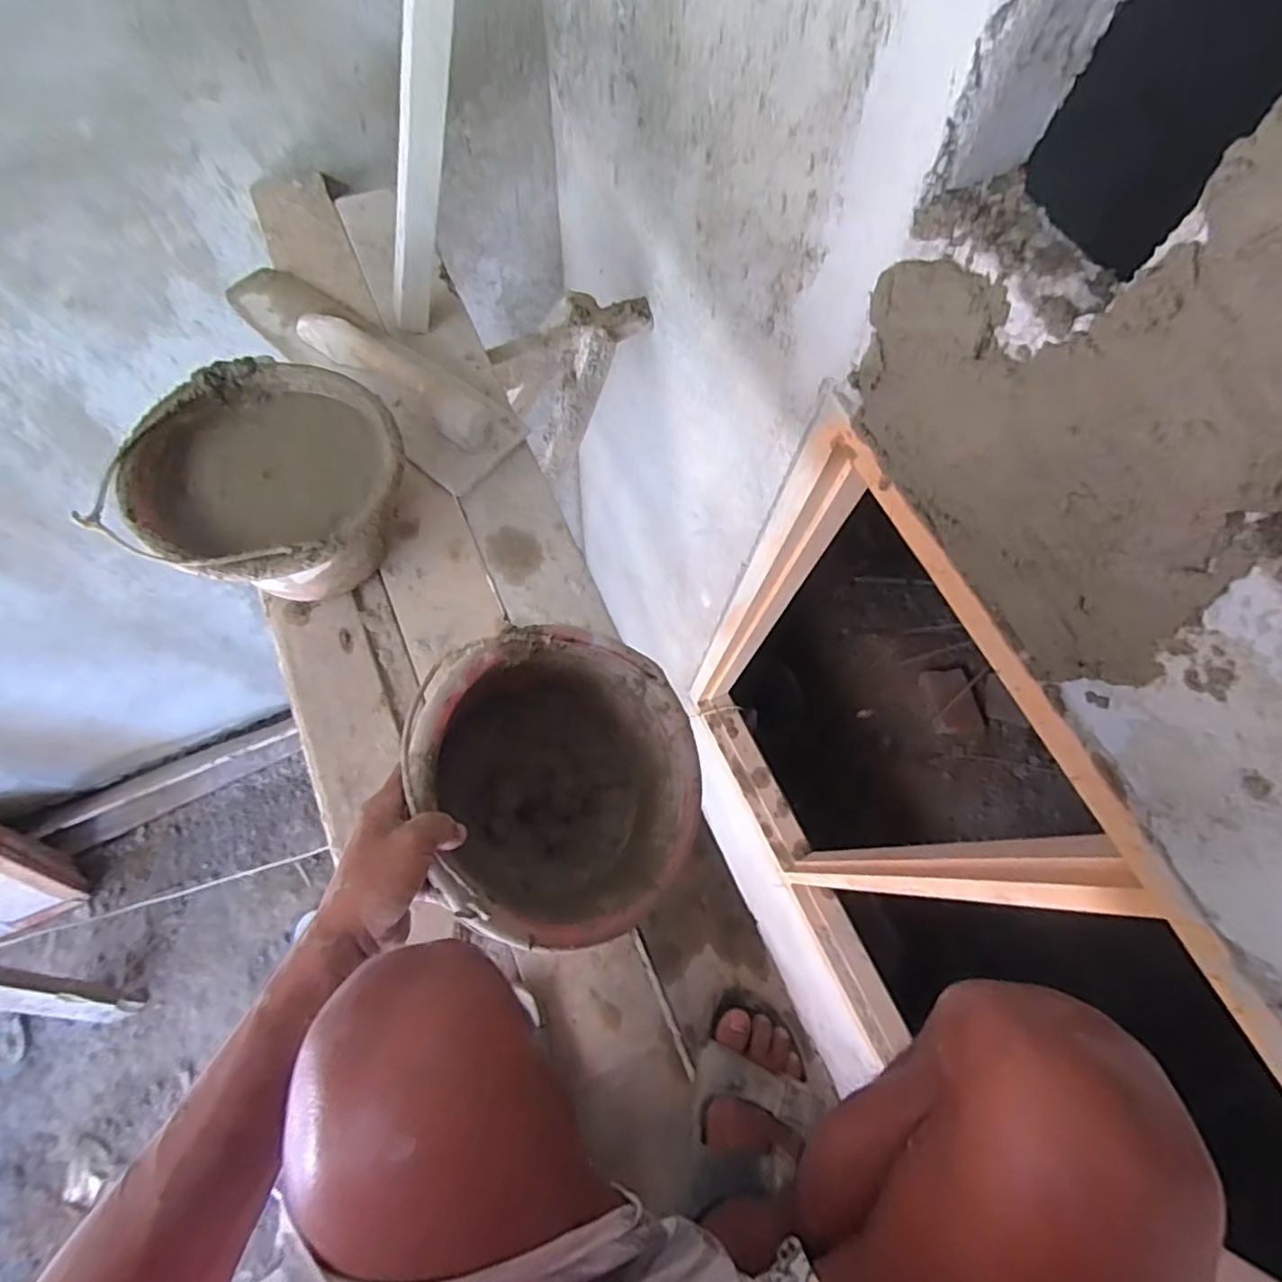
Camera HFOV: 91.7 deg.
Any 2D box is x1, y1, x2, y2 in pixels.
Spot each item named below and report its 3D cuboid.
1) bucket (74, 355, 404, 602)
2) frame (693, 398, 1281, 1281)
[{"bbox_3d":[-0.370,-0.147,0.668,0.235,0.166,0.244,1,70,-1],"label":"bucket"},{"bbox_3d":[0.462,0.420,1.098,0.100,1.270,1.118,-23,72,-10],"label":"frame"}]

